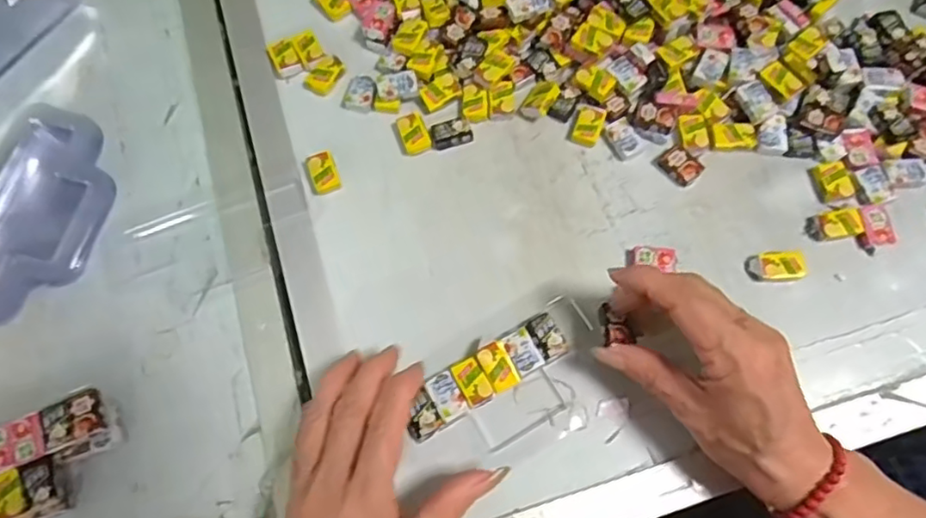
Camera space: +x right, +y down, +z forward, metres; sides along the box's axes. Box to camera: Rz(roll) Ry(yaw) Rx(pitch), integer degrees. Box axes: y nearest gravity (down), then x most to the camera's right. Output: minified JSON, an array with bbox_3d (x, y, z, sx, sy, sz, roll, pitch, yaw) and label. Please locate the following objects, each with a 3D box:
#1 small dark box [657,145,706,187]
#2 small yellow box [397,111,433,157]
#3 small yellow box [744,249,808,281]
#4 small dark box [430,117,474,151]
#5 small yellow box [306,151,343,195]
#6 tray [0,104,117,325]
[{"bbox_3d":[0.140,-0.061,0.393,0.019,0.006,0.026,-37,74,-10],"label":"small dark box"},{"bbox_3d":[-0.032,-0.082,0.404,0.017,0.005,0.029,-20,72,-5],"label":"small yellow box"},{"bbox_3d":[0.188,0.005,0.368,0.033,0.011,0.018,-1,71,2],"label":"small yellow box"},{"bbox_3d":[-0.008,-0.082,0.403,0.026,0.005,0.020,-18,72,-4],"label":"small dark box"},{"bbox_3d":[-0.090,-0.055,0.396,0.017,0.008,0.026,-22,72,-5],"label":"small yellow box"},{"bbox_3d":[-0.266,-0.027,0.385,0.075,0.031,0.135,7,72,4],"label":"tray"}]

